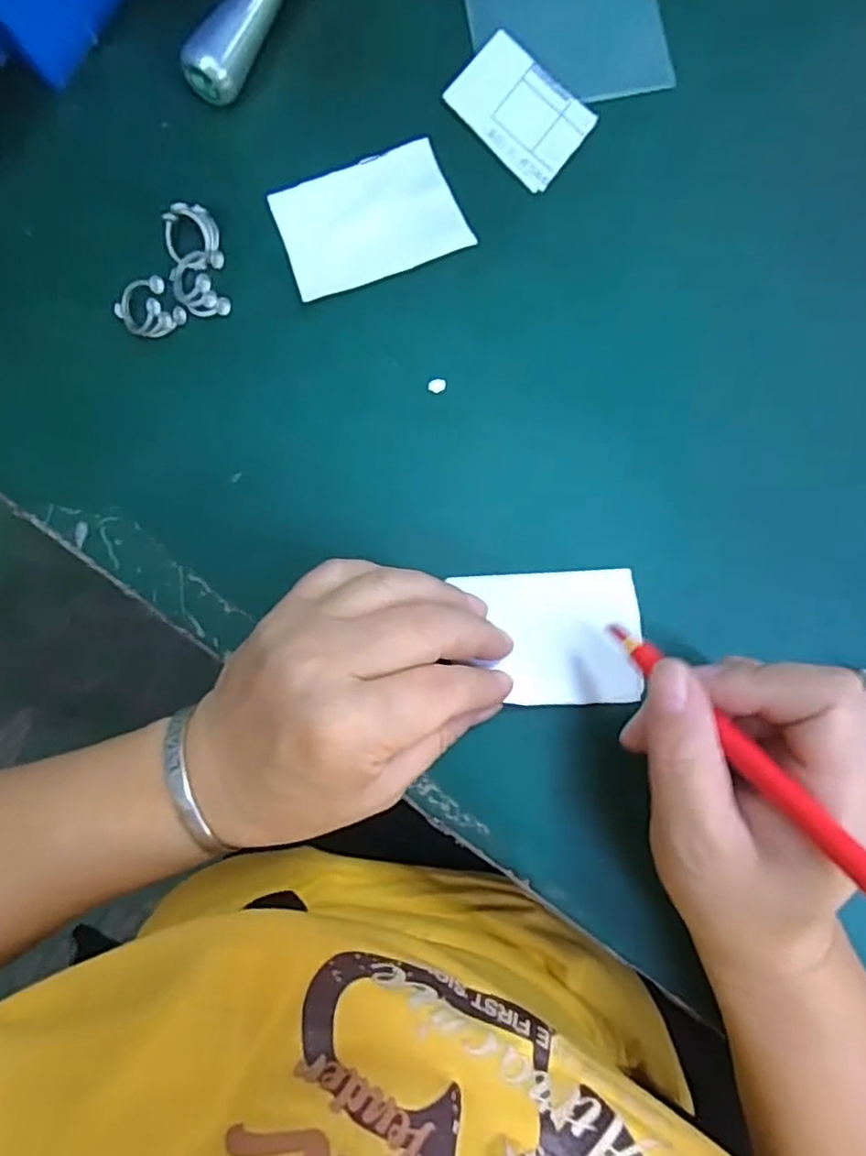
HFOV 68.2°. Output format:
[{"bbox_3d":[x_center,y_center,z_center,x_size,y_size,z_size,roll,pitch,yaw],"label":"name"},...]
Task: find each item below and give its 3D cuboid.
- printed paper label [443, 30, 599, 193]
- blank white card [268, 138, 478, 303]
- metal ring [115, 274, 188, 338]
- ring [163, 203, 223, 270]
[{"bbox_3d":[0.036,-0.192,0.264,0.055,0.004,0.037,41,97,-4],"label":"printed paper label"},{"bbox_3d":[-0.026,-0.147,0.261,0.071,0.004,0.049,-23,88,-1],"label":"blank white card"},{"bbox_3d":[-0.113,-0.108,0.253,0.022,0.014,0.022,0,87,0],"label":"metal ring"},{"bbox_3d":[-0.096,-0.135,0.253,0.020,0.010,0.025,-15,87,-1],"label":"ring"}]

